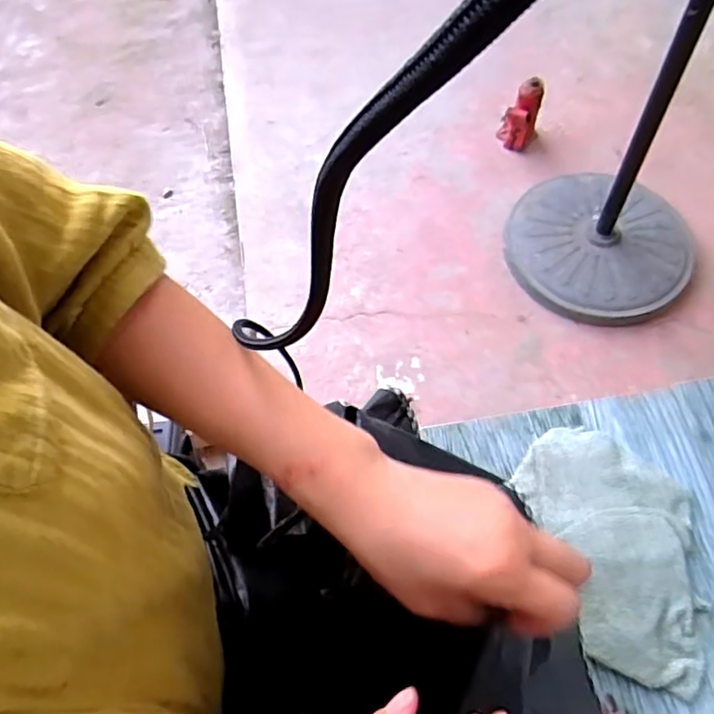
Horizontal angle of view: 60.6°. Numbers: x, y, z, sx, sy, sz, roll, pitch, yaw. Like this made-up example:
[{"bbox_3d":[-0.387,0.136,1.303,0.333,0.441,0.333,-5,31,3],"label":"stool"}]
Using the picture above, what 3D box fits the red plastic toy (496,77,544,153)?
[{"bbox_3d":[0.381,-0.555,1.430,0.083,0.175,0.077,0,62,1],"label":"red plastic toy"}]

